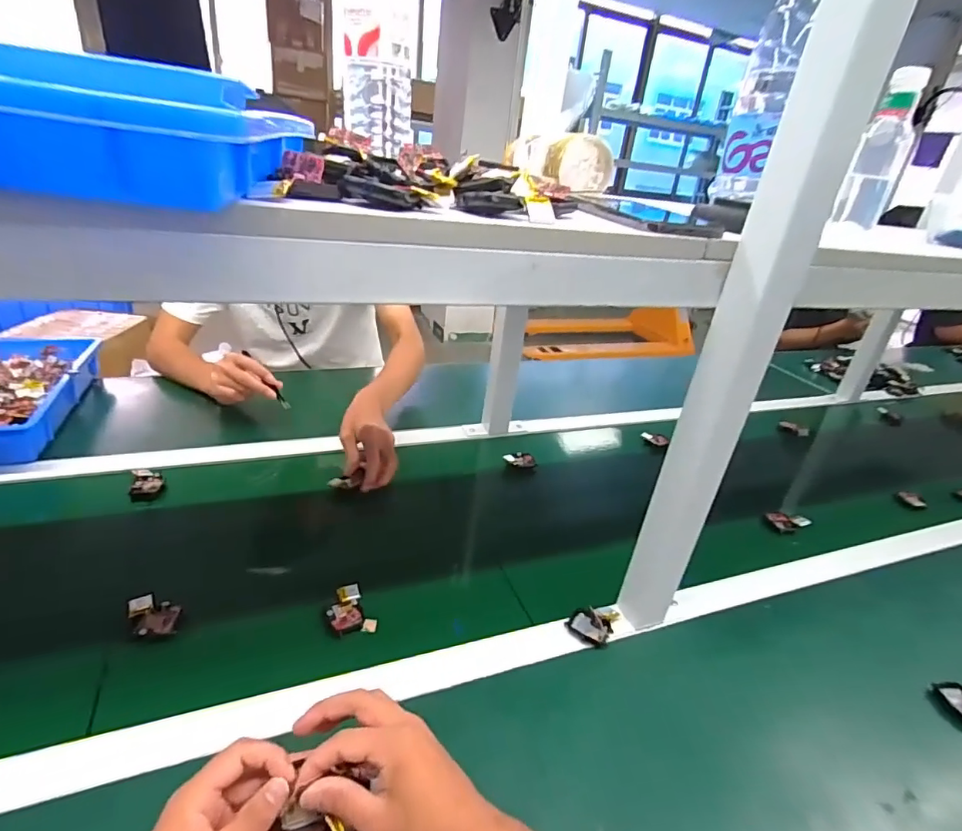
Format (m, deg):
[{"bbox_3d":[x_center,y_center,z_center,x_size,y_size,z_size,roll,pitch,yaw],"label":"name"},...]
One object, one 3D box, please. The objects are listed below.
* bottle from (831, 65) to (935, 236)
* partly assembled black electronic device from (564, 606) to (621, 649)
[{"bbox_3d":[0.578,-0.380,0.738,0.063,0.190,0.053,22,31,24],"label":"bottle"},{"bbox_3d":[0.128,0.231,0.577,0.047,0.014,0.057,25,33,28],"label":"partly assembled black electronic device"}]

